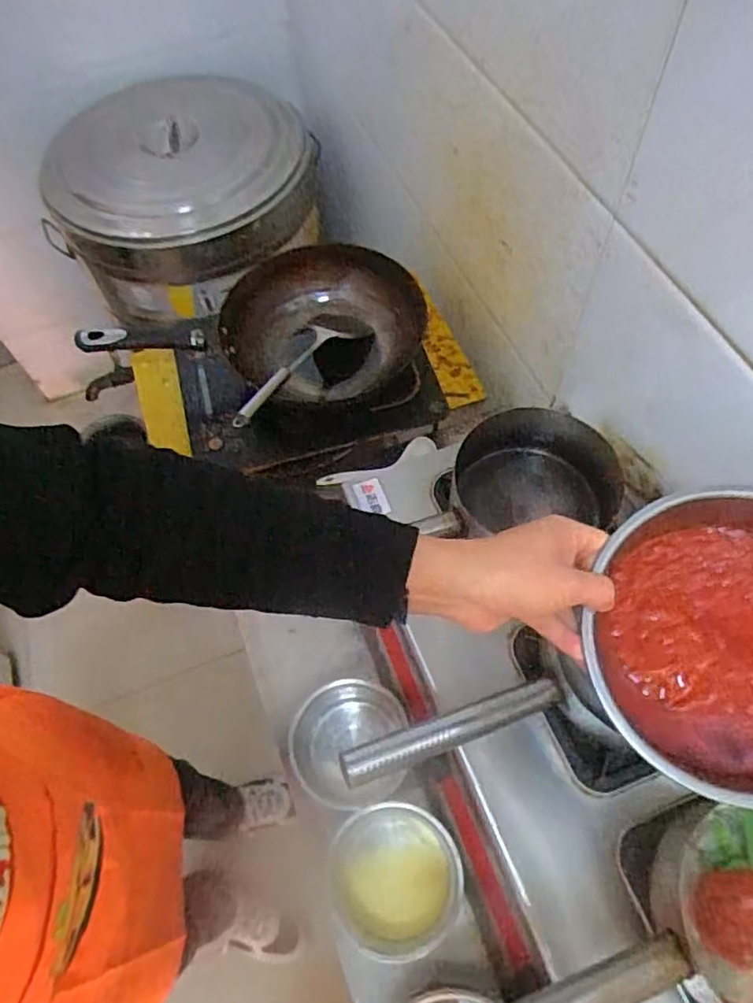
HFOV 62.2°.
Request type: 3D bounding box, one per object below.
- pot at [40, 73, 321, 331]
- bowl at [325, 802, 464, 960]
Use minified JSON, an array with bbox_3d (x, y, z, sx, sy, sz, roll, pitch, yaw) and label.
[{"bbox_3d":[-0.371,-0.599,1.239,0.486,0.246,0.429,2,62,4],"label":"pot"},{"bbox_3d":[0.019,0.391,0.659,0.138,0.058,0.127,17,64,11],"label":"bowl"}]

